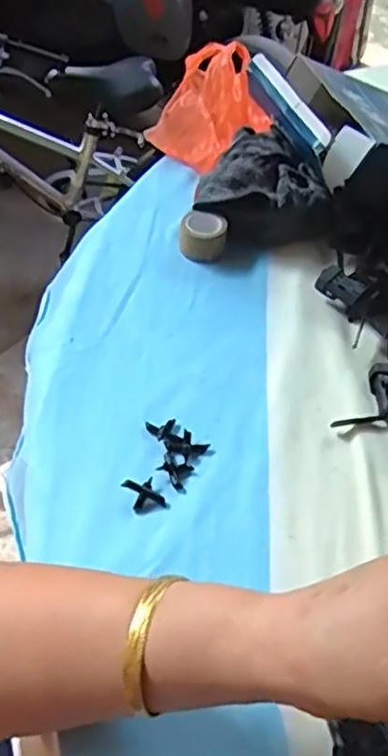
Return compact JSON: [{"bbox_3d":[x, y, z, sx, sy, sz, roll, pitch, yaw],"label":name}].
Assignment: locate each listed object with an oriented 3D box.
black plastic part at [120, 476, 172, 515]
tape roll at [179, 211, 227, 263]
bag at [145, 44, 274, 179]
[{"bbox_3d":[-0.028,0.069,0.390,0.020,0.008,0.022,-19,54,-19],"label":"black plastic part"},{"bbox_3d":[0.007,-0.114,0.538,0.035,0.027,0.034,8,50,2],"label":"tape roll"},{"bbox_3d":[0.020,-0.265,0.646,0.104,0.055,0.144,12,50,7],"label":"bag"}]

